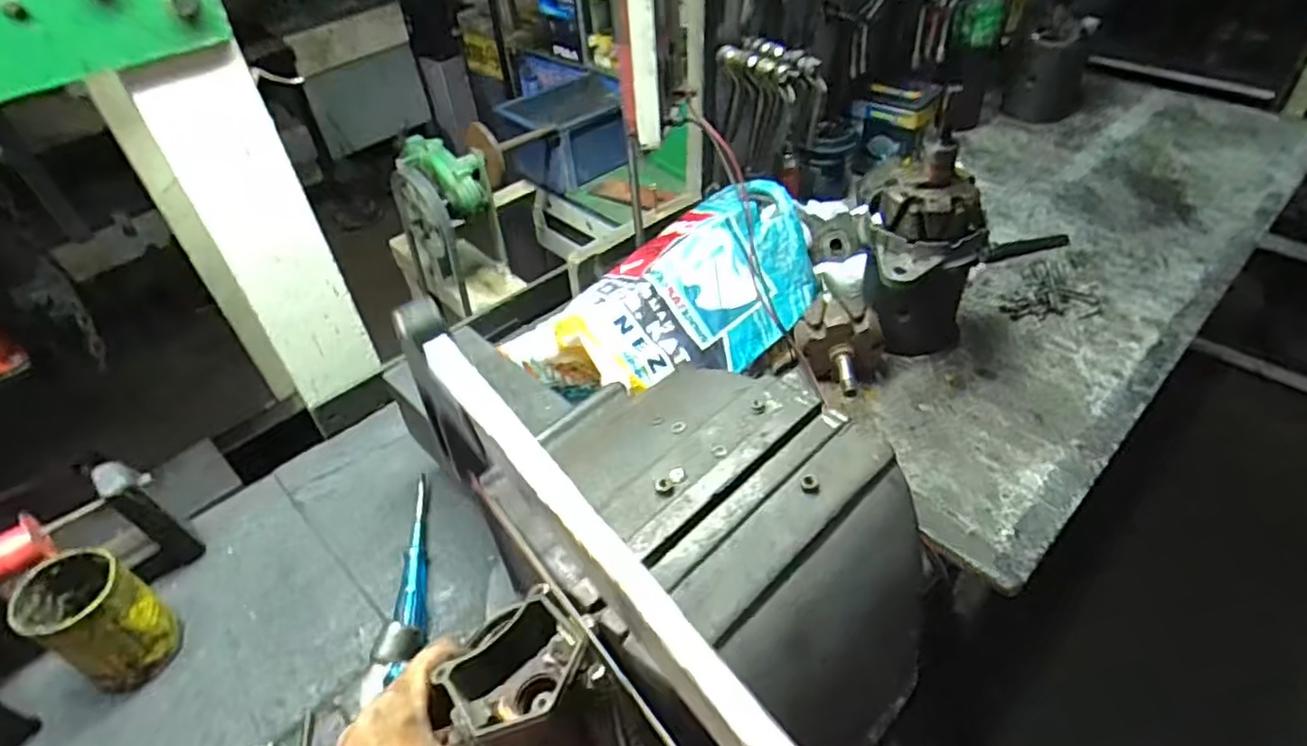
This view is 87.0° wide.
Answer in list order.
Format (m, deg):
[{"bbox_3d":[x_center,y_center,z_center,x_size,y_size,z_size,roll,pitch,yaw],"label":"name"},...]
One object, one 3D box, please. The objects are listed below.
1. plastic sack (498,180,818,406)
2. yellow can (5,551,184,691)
[{"bbox_3d":[0.027,-0.091,0.771,0.354,0.104,0.198,-31,49,-26],"label":"plastic sack"},{"bbox_3d":[-0.471,0.211,0.590,0.075,0.114,0.071,-2,43,2],"label":"yellow can"}]

